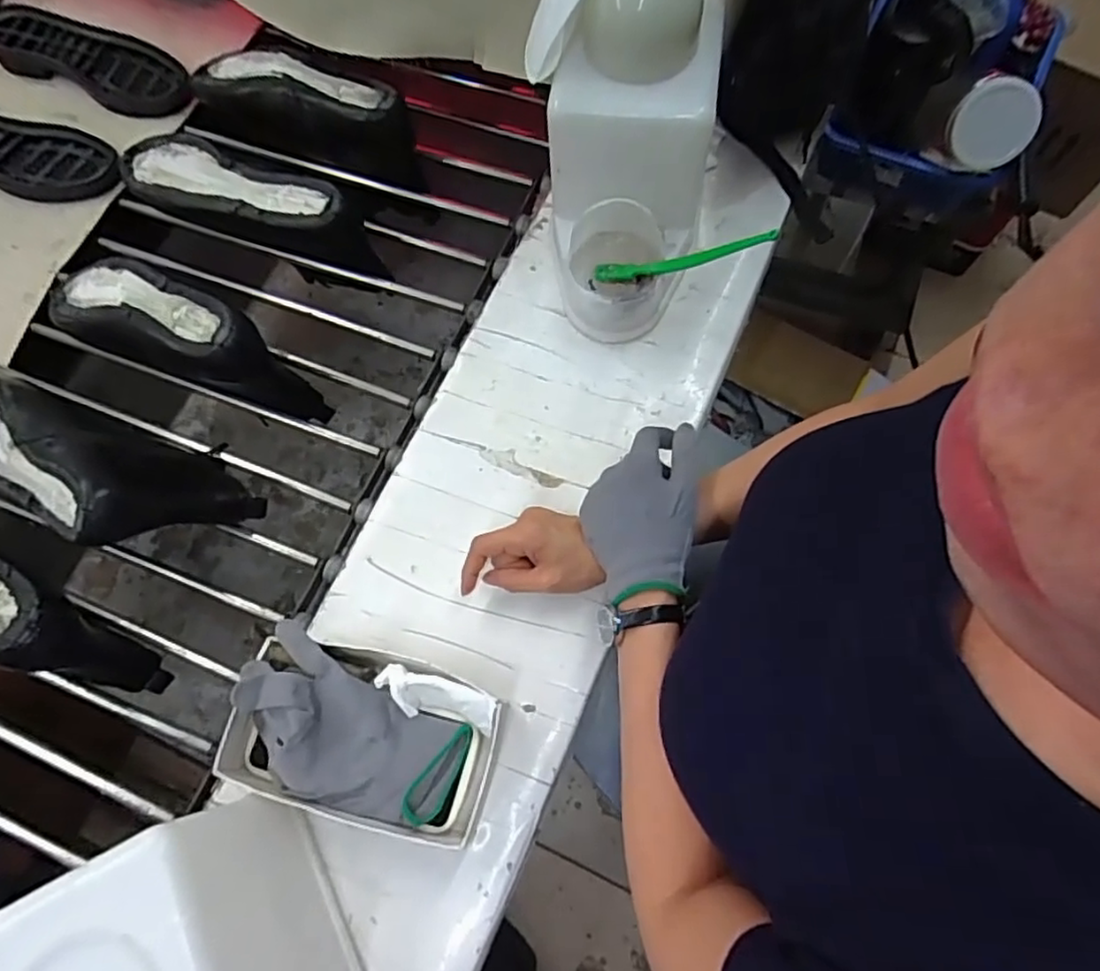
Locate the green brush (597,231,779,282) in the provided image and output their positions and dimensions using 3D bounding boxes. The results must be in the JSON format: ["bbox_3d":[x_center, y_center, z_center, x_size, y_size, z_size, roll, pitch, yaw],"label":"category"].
[{"bbox_3d":[0.108,-0.189,0.551,0.167,0.022,0.012,4,66,44],"label":"green brush"}]

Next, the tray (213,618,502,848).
[{"bbox_3d":[-0.134,0.181,0.484,0.181,0.070,0.113,16,72,7],"label":"tray"}]

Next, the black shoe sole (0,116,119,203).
[{"bbox_3d":[-0.616,-0.384,0.749,0.301,0.025,0.088,17,73,8],"label":"black shoe sole"}]

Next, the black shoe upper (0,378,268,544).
[{"bbox_3d":[-0.404,-0.019,0.589,0.259,0.112,0.113,27,74,10],"label":"black shoe upper"}]

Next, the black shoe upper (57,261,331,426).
[{"bbox_3d":[-0.368,-0.153,0.637,0.303,0.105,0.087,27,74,10],"label":"black shoe upper"}]

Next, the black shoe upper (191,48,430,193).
[{"bbox_3d":[-0.261,-0.408,0.718,0.255,0.079,0.069,21,73,9],"label":"black shoe upper"}]

